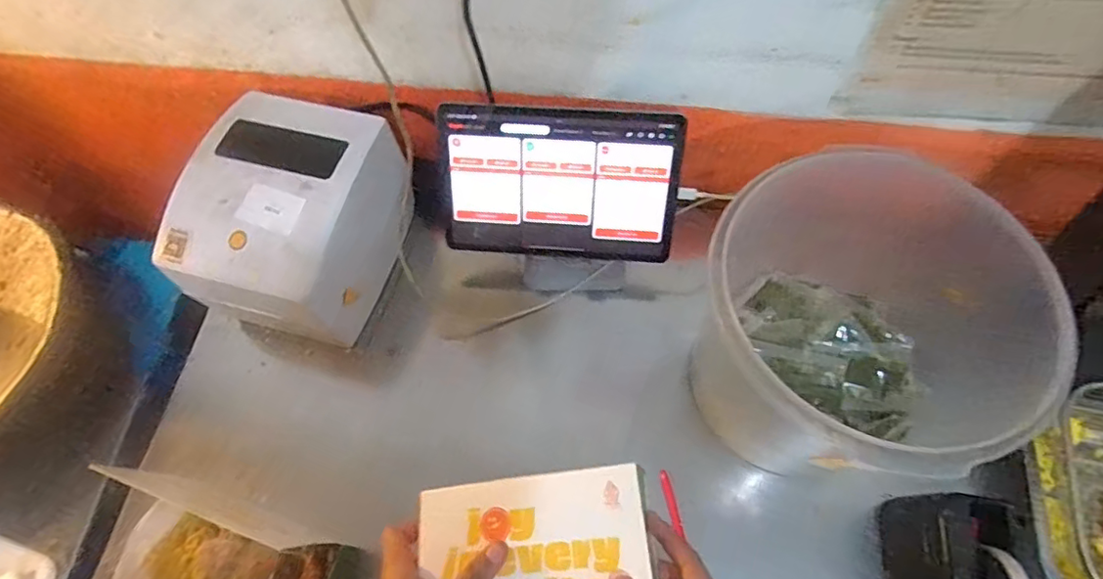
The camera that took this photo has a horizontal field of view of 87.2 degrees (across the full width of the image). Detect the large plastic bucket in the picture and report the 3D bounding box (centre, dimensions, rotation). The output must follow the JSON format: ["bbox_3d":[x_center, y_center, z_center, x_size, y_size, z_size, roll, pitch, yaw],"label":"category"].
[{"bbox_3d":[0.268,0.047,0.532,0.278,0.227,0.257,-1,63,1],"label":"large plastic bucket"}]

